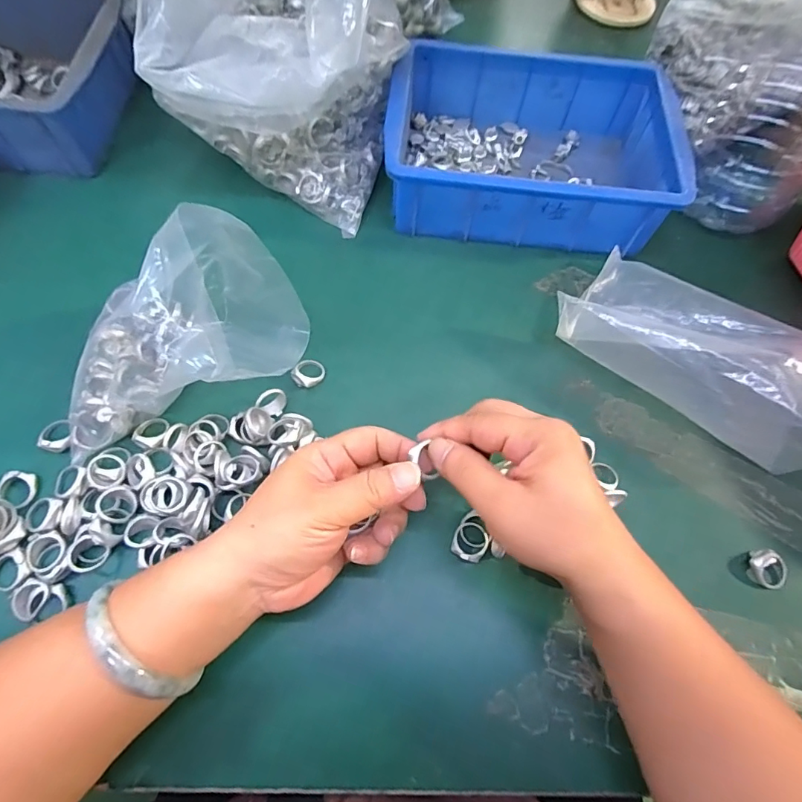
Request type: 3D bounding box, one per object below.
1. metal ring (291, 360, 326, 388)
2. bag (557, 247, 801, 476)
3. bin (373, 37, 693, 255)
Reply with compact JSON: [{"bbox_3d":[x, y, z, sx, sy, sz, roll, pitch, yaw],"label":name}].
[{"bbox_3d":[-0.069,-0.021,0.352,0.025,0.006,0.021,-34,82,-34],"label":"metal ring"},{"bbox_3d":[0.221,-0.047,0.353,0.189,0.065,0.121,35,67,13],"label":"bag"},{"bbox_3d":[0.112,-0.225,0.426,0.237,0.079,0.170,8,64,0],"label":"bin"}]

